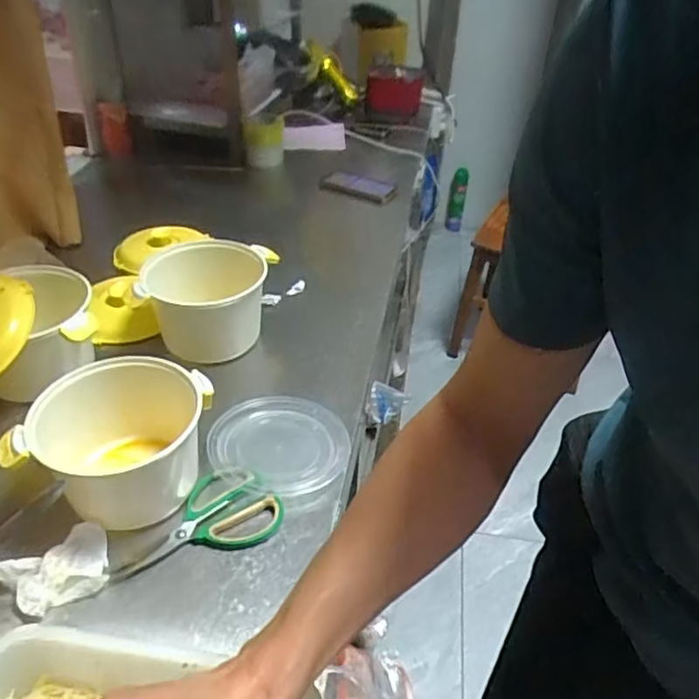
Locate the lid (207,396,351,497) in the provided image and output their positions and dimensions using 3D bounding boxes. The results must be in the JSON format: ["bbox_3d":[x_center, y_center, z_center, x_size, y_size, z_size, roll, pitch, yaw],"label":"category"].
[{"bbox_3d":[-0.085,0.112,0.759,0.161,0.007,0.157,2,38,-1],"label":"lid"}]

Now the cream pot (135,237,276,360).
[{"bbox_3d":[-0.200,-0.074,0.897,0.178,0.107,0.157,-8,39,-14],"label":"cream pot"}]

